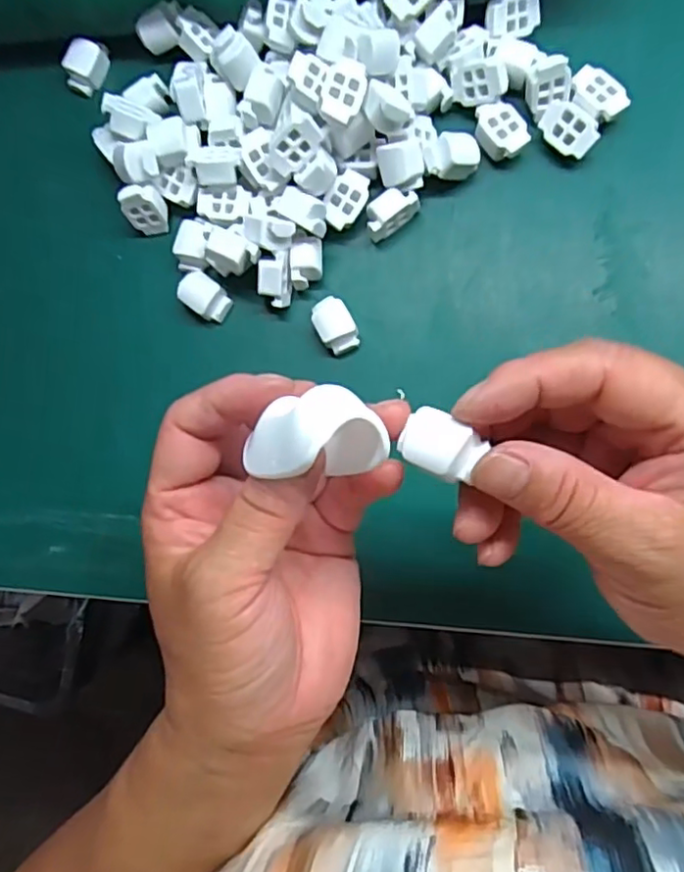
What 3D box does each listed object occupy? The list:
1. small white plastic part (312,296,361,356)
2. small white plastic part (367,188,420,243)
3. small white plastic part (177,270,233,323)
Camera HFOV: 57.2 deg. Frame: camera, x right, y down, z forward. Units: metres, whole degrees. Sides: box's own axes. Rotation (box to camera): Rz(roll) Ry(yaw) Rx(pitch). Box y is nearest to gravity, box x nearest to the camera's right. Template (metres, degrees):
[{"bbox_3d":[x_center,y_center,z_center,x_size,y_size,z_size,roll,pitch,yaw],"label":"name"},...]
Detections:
[{"bbox_3d":[-0.003,-0.054,0.306,0.018,0.010,0.026,-30,82,6],"label":"small white plastic part"},{"bbox_3d":[0.023,-0.109,0.304,0.027,0.014,0.015,-30,82,6],"label":"small white plastic part"},{"bbox_3d":[-0.069,-0.070,0.317,0.024,0.012,0.018,37,92,9],"label":"small white plastic part"}]

